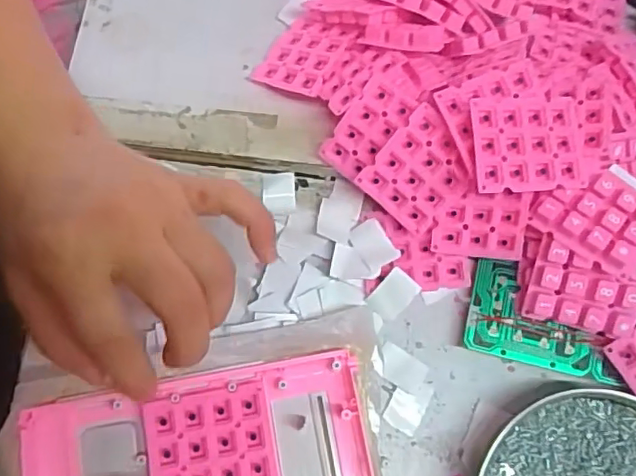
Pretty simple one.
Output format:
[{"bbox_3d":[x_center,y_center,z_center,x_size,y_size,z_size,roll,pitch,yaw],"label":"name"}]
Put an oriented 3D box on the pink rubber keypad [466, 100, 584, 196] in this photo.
[{"bbox_3d":[0.114,-0.050,0.306,0.062,0.006,0.050,-4,81,-7],"label":"pink rubber keypad"}]

